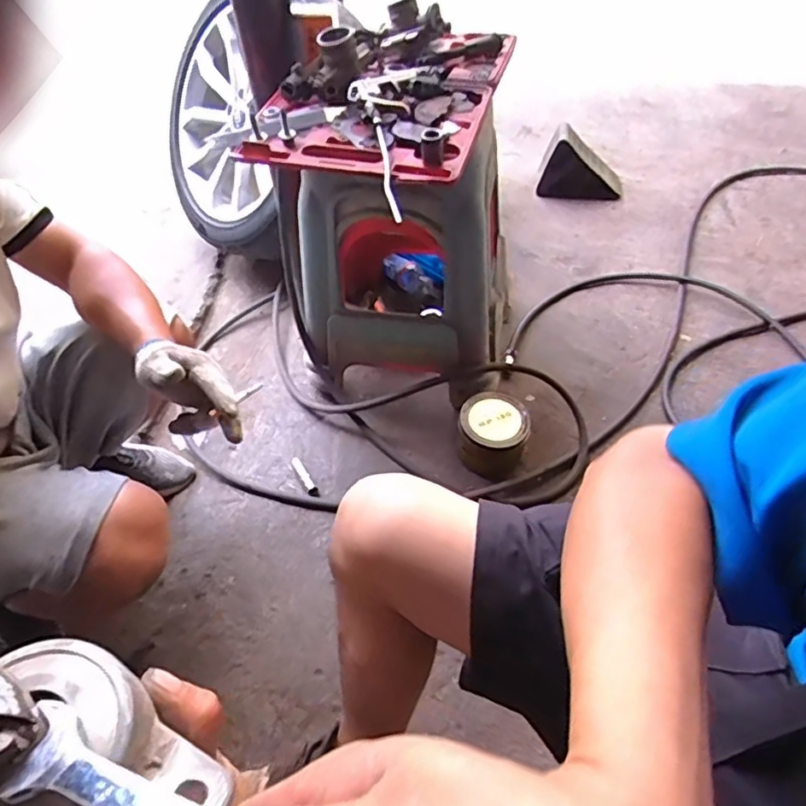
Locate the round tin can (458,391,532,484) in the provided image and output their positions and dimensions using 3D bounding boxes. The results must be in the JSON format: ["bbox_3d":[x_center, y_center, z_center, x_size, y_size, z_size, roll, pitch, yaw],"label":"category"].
[{"bbox_3d":[0.165,0.056,1.101,0.128,0.108,0.138,28,57,15],"label":"round tin can"}]

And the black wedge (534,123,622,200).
[{"bbox_3d":[0.484,-0.639,1.593,0.229,0.166,0.075,-1,50,5],"label":"black wedge"}]

